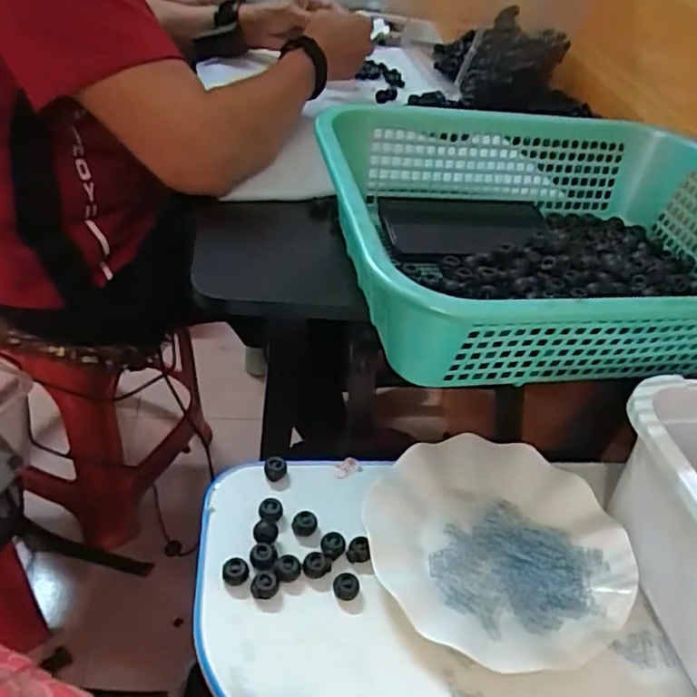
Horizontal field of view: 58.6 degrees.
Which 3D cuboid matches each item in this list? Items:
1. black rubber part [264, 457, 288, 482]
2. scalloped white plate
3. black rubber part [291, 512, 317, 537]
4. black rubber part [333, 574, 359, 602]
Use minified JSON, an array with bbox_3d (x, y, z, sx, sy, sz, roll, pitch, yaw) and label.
[{"bbox_3d":[-0.057,0.095,0.484,0.017,0.016,0.016,5,42,-6],"label":"black rubber part"},{"bbox_3d":[0.107,0.139,0.450,0.178,0.027,0.177,5,41,-5],"label":"scalloped white plate"},{"bbox_3d":[-0.032,0.128,0.451,0.018,0.010,0.015,12,41,2],"label":"black rubber part"},{"bbox_3d":[-0.001,0.161,0.418,0.017,0.008,0.017,5,41,-5],"label":"black rubber part"}]

